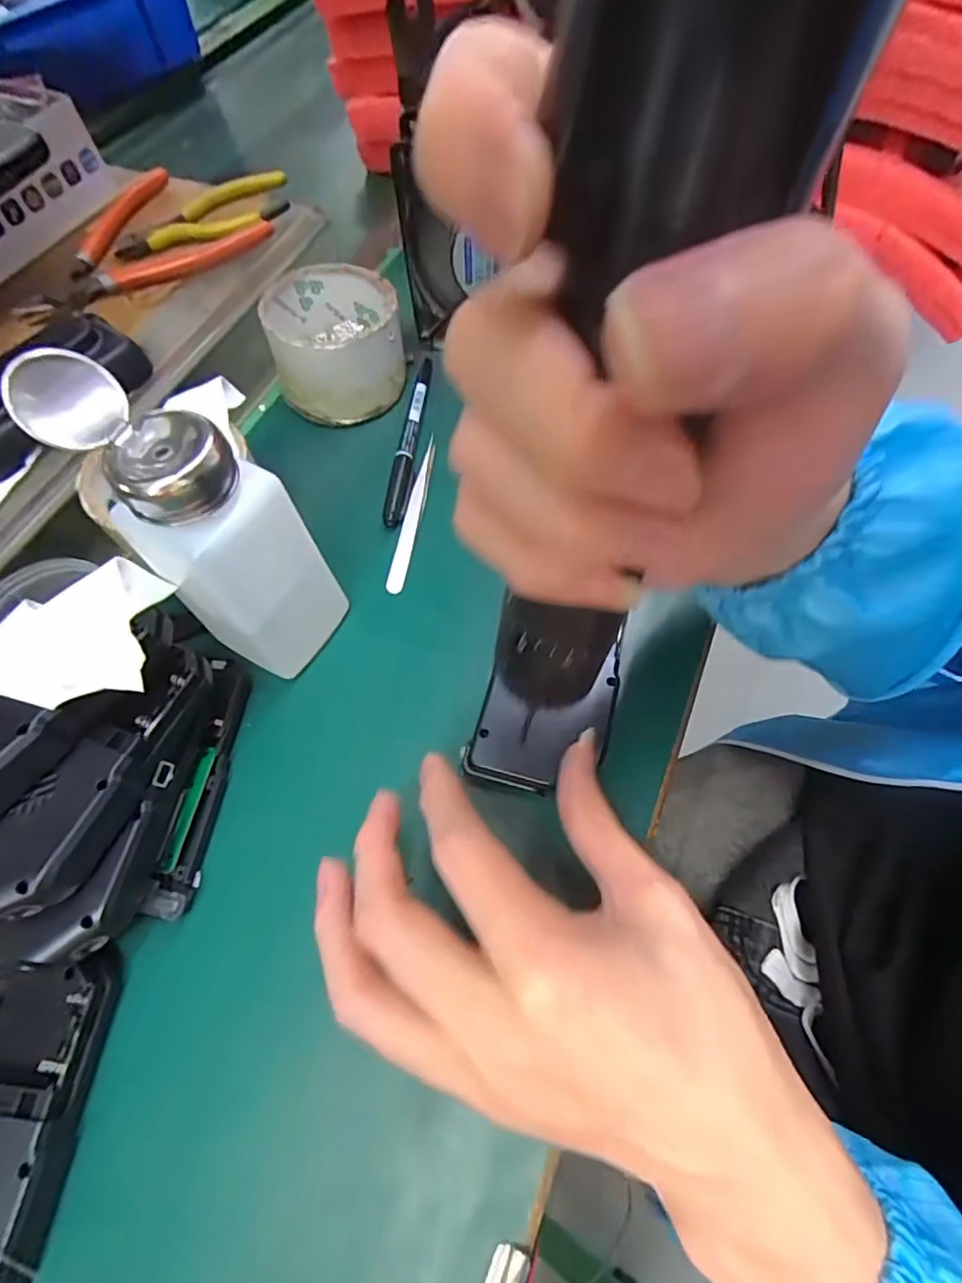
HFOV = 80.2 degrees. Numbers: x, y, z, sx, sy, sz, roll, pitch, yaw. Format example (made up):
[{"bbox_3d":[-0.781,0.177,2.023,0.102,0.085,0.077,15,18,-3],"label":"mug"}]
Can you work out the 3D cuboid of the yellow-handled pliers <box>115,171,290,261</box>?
[{"bbox_3d":[-0.174,-0.269,0.364,0.116,0.012,0.045,-28,66,-10],"label":"yellow-handled pliers"}]

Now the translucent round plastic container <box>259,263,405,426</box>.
[{"bbox_3d":[-0.090,-0.185,0.363,0.081,0.058,0.084,-7,64,-1],"label":"translucent round plastic container"}]

